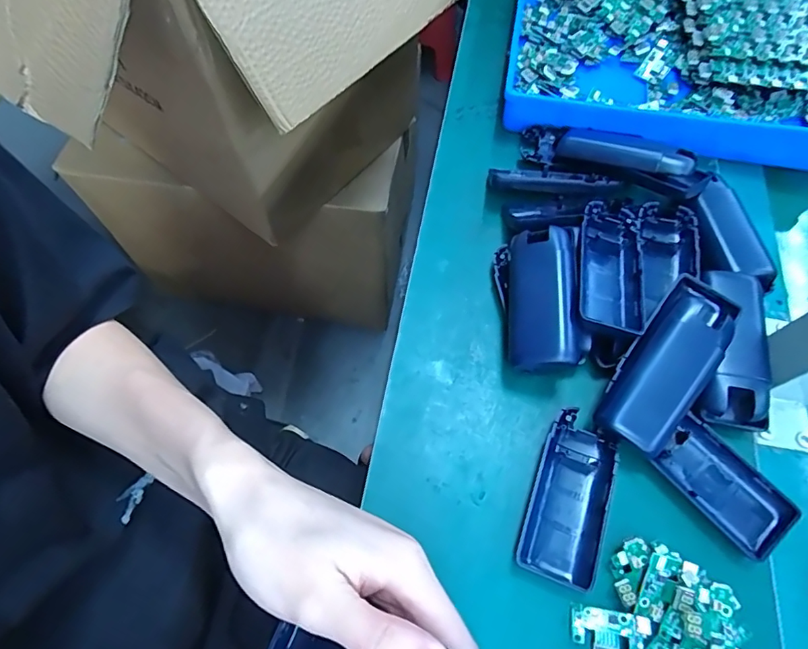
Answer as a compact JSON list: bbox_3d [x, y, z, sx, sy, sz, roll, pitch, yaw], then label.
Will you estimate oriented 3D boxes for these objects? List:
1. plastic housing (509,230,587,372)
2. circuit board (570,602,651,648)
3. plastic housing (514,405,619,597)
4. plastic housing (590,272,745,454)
[{"bbox_3d":[0.099,-0.017,0.349,0.054,0.048,0.105,2,62,1],"label":"plastic housing"},{"bbox_3d":[0.113,0.173,0.271,0.039,0.009,0.026,11,64,4],"label":"circuit board"},{"bbox_3d":[0.104,0.106,0.305,0.045,0.010,0.098,20,65,8],"label":"plastic housing"},{"bbox_3d":[0.171,0.026,0.317,0.048,0.027,0.116,33,82,16],"label":"plastic housing"}]

